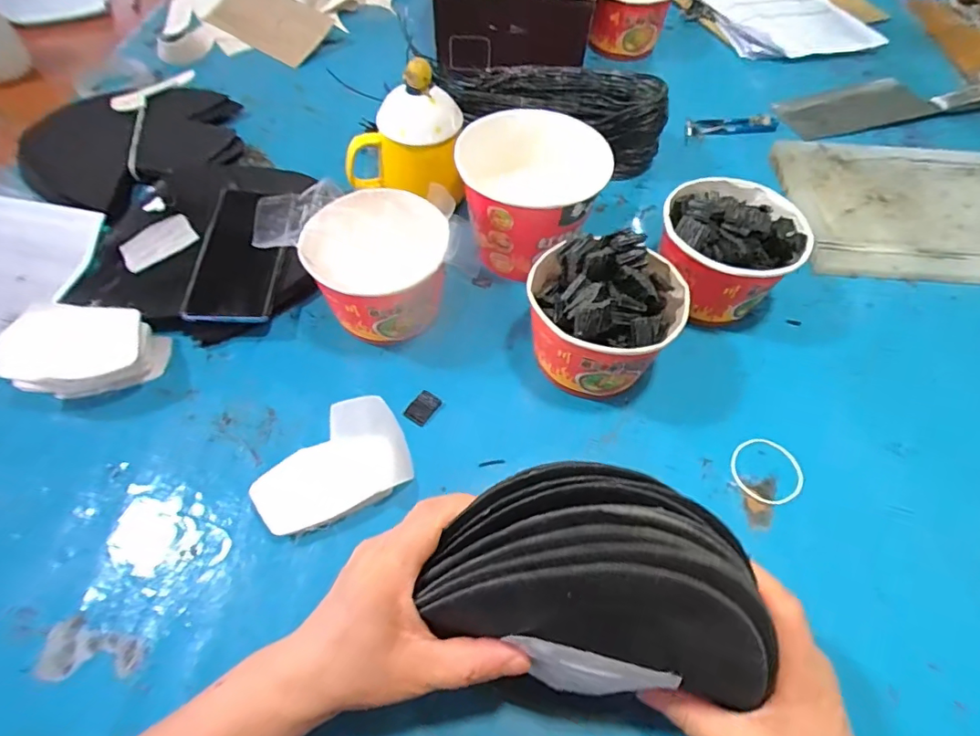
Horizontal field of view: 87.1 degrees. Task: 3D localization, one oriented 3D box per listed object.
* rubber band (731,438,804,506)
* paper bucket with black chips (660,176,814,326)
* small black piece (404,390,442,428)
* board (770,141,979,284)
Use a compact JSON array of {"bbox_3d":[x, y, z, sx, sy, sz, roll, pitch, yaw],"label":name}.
[{"bbox_3d":[0.221,0.081,0.410,0.054,0.004,0.054,0,58,-1],"label":"rubber band"},{"bbox_3d":[0.212,-0.109,0.468,0.118,0.093,0.115,0,58,-1],"label":"paper bucket with black chips"},{"bbox_3d":[-0.057,0.033,0.430,0.020,0.006,0.029,29,62,16],"label":"small black piece"},{"bbox_3d":[0.480,-0.175,0.564,0.300,0.020,0.197,2,58,0],"label":"board"}]

